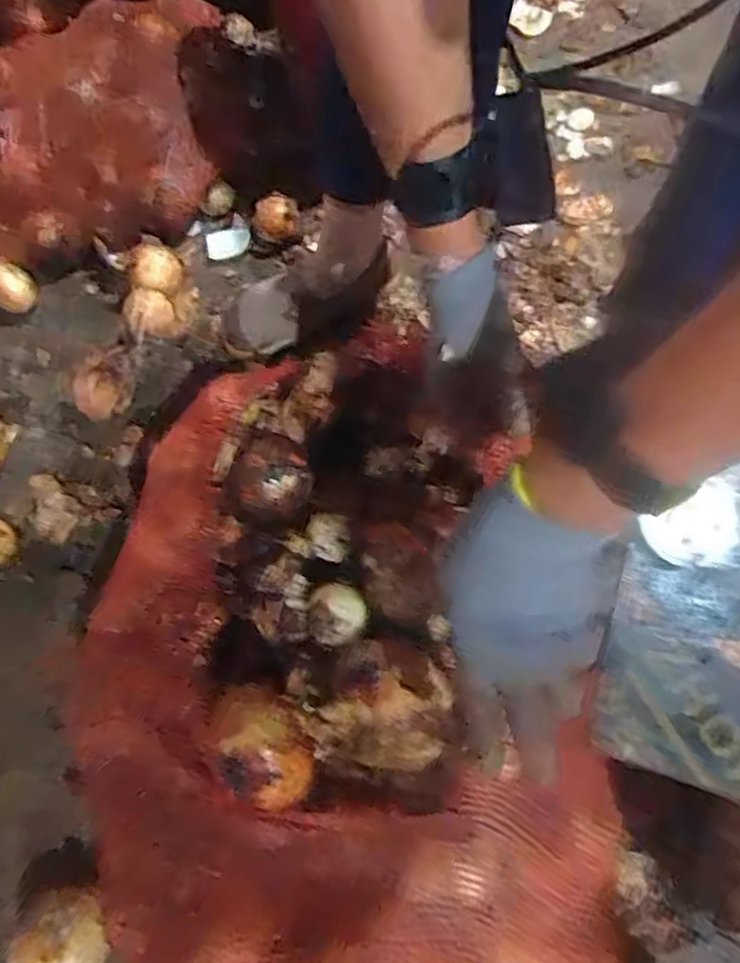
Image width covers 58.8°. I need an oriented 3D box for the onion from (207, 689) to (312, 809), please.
[{"bbox_3d":[-0.082,0.197,0.489,0.065,0.053,0.094,-34,70,-12],"label":"onion"}]

